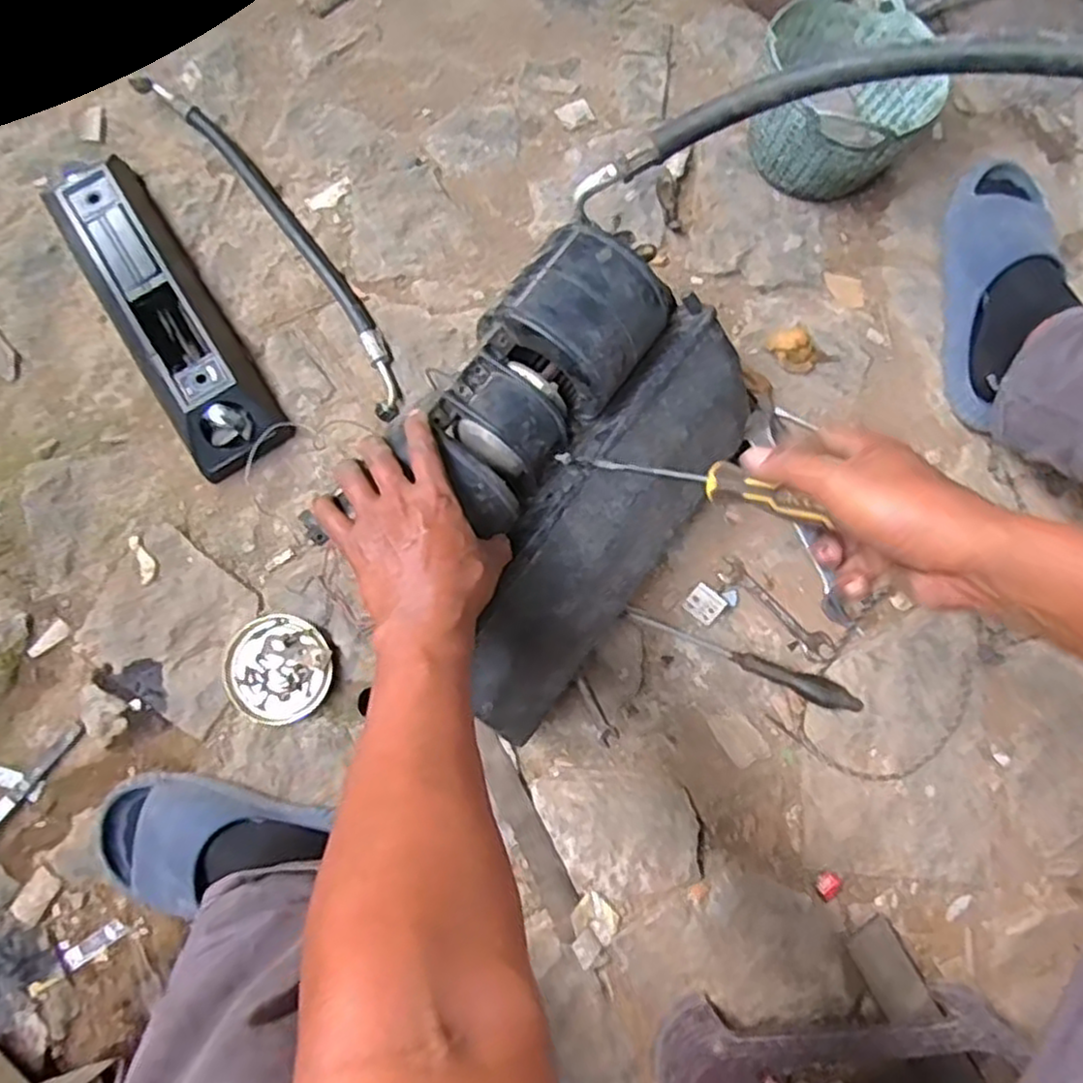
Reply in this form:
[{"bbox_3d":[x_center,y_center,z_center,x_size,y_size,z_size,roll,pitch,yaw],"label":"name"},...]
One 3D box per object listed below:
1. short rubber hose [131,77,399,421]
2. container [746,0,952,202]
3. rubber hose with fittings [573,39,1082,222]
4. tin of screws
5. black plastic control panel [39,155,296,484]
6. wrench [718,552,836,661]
[{"bbox_3d":[-0.296,-0.347,0.840,0.059,0.024,0.496,-36,82,-6],"label":"short rubber hose"},{"bbox_3d":[0.334,-0.486,0.821,0.173,0.136,0.184,0,80,0],"label":"container"},{"bbox_3d":[0.230,-0.302,0.510,0.449,0.030,0.074,5,78,29],"label":"rubber hose with fittings"},{"bbox_3d":[-0.264,0.128,0.747,0.101,0.021,0.105,0,80,0],"label":"tin of screws"},{"bbox_3d":[-0.411,-0.249,0.802,0.106,0.062,0.383,-32,81,-6],"label":"black plastic control panel"},{"bbox_3d":[0.248,0.072,0.789,0.140,0.006,0.031,43,82,7],"label":"wrench"}]

